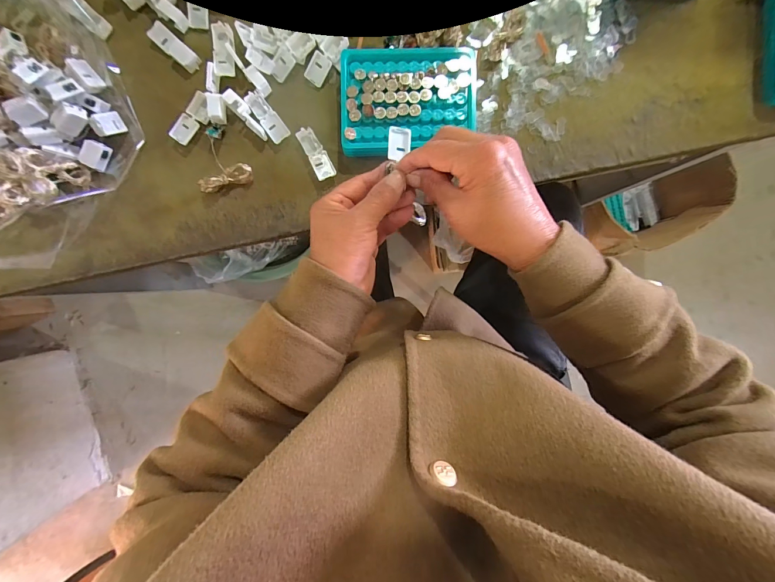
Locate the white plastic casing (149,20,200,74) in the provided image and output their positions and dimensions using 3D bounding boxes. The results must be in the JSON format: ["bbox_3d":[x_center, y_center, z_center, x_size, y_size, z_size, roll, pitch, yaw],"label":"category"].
[{"bbox_3d":[-0.216,-0.247,0.333,0.053,0.011,0.018,42,92,-2],"label":"white plastic casing"}]

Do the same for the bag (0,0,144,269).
[{"bbox_3d":[-0.345,-0.152,0.287,0.170,0.107,0.255,1,93,0],"label":"bag"}]

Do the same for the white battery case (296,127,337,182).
[{"bbox_3d":[-0.072,-0.139,0.337,0.020,0.012,0.053,-27,92,1],"label":"white battery case"}]

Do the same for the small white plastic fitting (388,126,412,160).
[{"bbox_3d":[0.011,-0.128,0.285,0.020,0.006,0.027,3,93,0],"label":"small white plastic fitting"}]

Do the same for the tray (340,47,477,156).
[{"bbox_3d":[0.020,-0.190,0.326,0.130,0.025,0.097,-3,93,0],"label":"tray"}]

